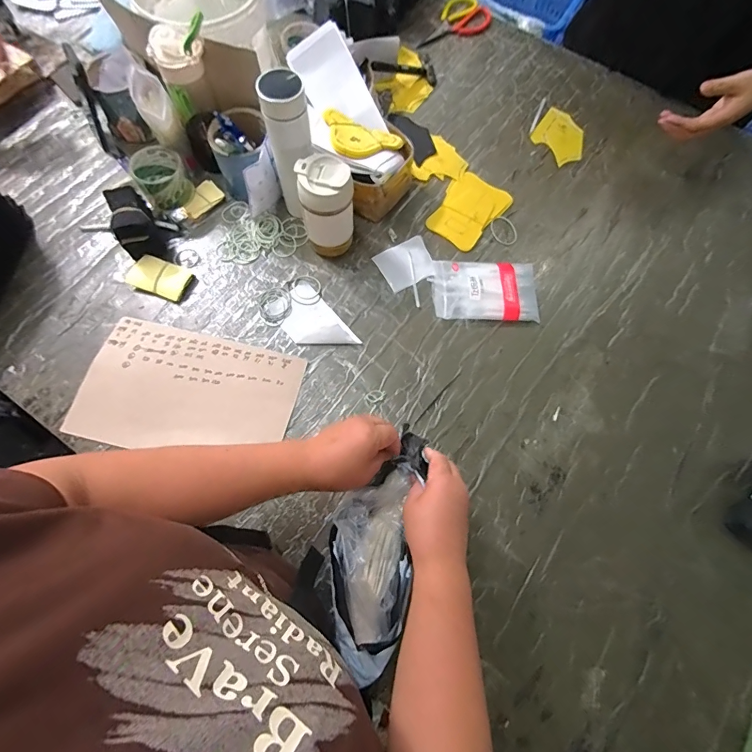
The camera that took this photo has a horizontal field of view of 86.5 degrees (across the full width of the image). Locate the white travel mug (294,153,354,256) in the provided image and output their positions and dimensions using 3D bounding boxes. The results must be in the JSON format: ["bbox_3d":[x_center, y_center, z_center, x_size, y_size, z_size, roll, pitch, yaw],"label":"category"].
[{"bbox_3d":[-0.078,-0.270,0.653,0.085,0.156,0.071,-9,72,-4],"label":"white travel mug"}]

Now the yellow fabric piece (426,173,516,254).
[{"bbox_3d":[0.173,-0.315,0.755,0.109,0.004,0.155,37,75,11],"label":"yellow fabric piece"}]

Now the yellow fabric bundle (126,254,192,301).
[{"bbox_3d":[-0.371,-0.169,0.683,0.089,0.021,0.060,20,72,6],"label":"yellow fabric bundle"}]

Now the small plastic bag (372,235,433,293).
[{"bbox_3d":[0.055,-0.202,0.718,0.097,0.005,0.083,-28,74,-10],"label":"small plastic bag"}]

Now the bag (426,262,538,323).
[{"bbox_3d":[0.189,-0.150,0.692,0.178,0.021,0.114,2,71,0],"label":"bag"}]

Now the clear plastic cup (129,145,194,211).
[{"bbox_3d":[-0.374,-0.344,0.709,0.079,0.077,0.078,0,71,-1],"label":"clear plastic cup"}]

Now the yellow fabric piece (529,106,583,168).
[{"bbox_3d":[0.381,-0.492,0.821,0.112,0.004,0.124,39,75,11],"label":"yellow fabric piece"}]

